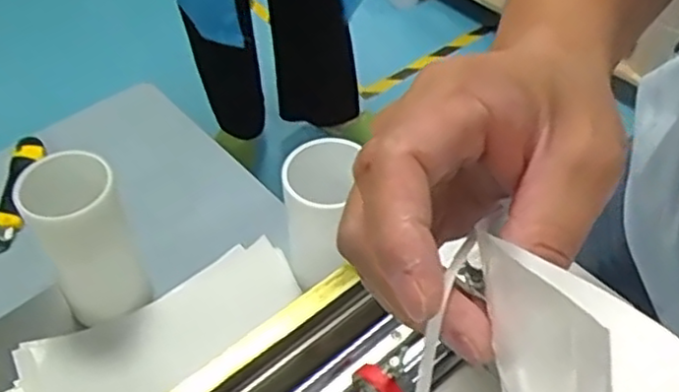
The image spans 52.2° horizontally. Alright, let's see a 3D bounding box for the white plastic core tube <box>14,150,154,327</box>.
[{"bbox_3d":[-0.245,0.045,0.683,0.082,0.174,0.079,-18,51,-15],"label":"white plastic core tube"}]

